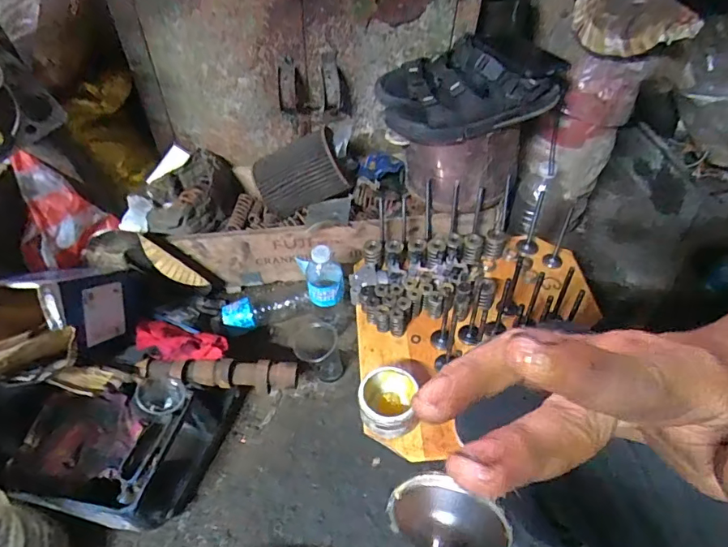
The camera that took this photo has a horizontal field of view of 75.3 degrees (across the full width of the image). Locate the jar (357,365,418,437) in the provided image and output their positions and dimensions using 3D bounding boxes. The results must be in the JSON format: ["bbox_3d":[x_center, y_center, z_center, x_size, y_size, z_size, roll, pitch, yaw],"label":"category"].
[{"bbox_3d":[0.037,0.178,0.661,0.084,0.057,0.090,-1,48,1],"label":"jar"}]

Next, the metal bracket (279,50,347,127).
[{"bbox_3d":[-0.097,-0.332,0.874,0.118,0.125,0.034,-5,48,-3],"label":"metal bracket"}]

